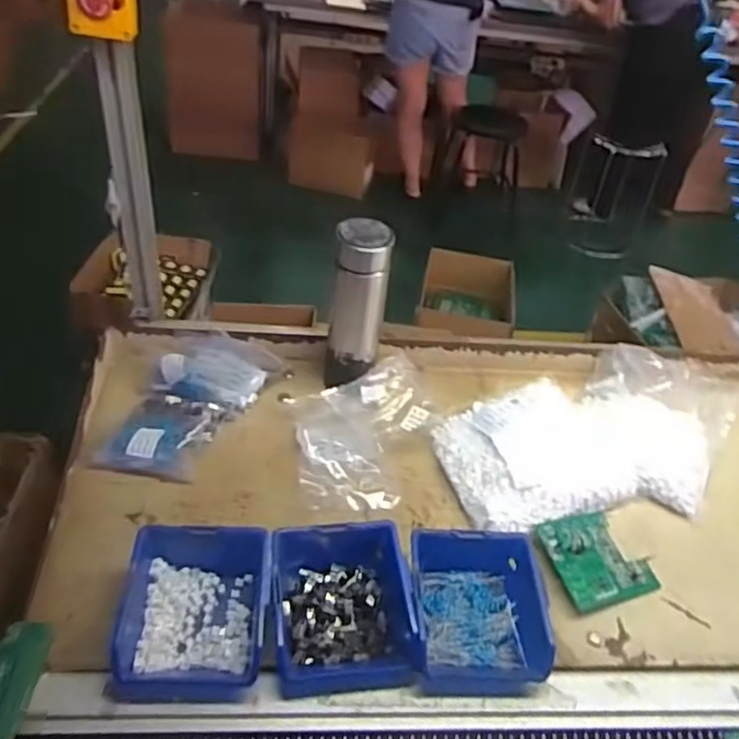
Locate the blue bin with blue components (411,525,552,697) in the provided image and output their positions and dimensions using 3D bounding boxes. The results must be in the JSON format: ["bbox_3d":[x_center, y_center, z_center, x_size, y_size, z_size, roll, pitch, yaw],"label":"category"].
[{"bbox_3d":[0.097,0.216,0.616,0.120,0.053,0.136,2,39,-6],"label":"blue bin with blue components"}]

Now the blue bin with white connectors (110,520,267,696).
[{"bbox_3d":[-0.153,0.209,0.597,0.121,0.064,0.142,0,39,-8],"label":"blue bin with white connectors"}]

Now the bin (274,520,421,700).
[{"bbox_3d":[-0.026,0.208,0.617,0.117,0.060,0.145,-1,40,-10],"label":"bin"}]

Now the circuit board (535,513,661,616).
[{"bbox_3d":[0.236,0.198,0.705,0.108,0.011,0.098,-6,50,-25],"label":"circuit board"}]

